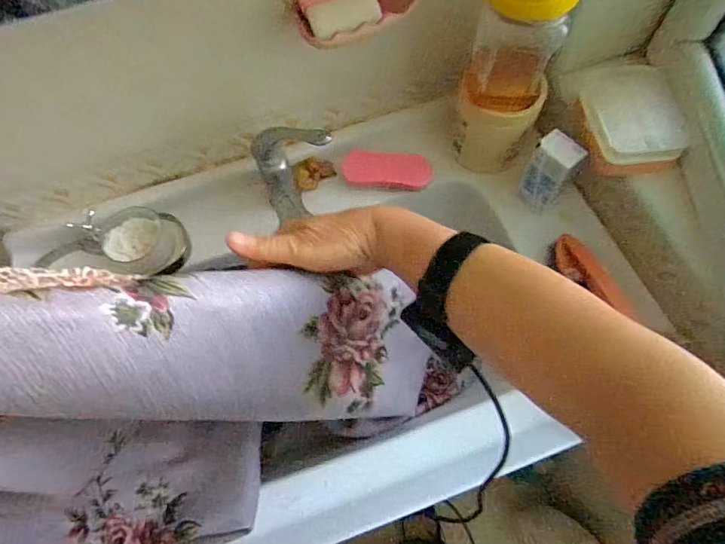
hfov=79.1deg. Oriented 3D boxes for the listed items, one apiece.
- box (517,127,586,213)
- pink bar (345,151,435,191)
[{"bbox_3d":[0.248,-0.132,0.588,0.043,0.104,0.058,-41,70,-14],"label":"box"},{"bbox_3d":[0.039,-0.154,0.672,0.133,0.020,0.054,11,99,14],"label":"pink bar"}]

